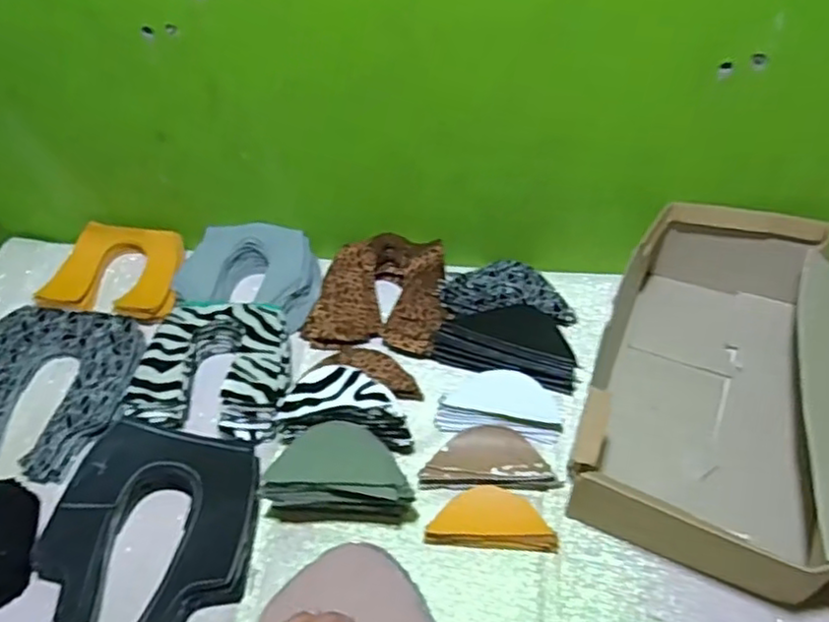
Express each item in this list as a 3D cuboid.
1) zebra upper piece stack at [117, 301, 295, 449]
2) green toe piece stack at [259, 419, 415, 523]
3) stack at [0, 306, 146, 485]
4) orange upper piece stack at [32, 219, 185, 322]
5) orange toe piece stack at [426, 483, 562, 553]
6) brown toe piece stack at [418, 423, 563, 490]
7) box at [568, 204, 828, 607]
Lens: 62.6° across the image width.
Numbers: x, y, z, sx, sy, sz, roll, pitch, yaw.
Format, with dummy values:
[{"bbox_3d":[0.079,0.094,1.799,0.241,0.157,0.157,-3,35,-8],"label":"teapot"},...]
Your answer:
[{"bbox_3d":[-0.201,0.053,0.708,0.160,0.033,0.149,7,52,9],"label":"zebra upper piece stack"},{"bbox_3d":[-0.065,0.143,0.608,0.133,0.073,0.066,2,52,5],"label":"green toe piece stack"},{"bbox_3d":[-0.394,0.080,0.724,0.195,0.020,0.192,9,53,10],"label":"stack"},{"bbox_3d":[-0.355,-0.049,0.823,0.160,0.024,0.134,5,52,7],"label":"orange upper piece stack"},{"bbox_3d":[0.069,0.185,0.611,0.111,0.022,0.049,2,52,5],"label":"orange toe piece stack"},{"bbox_3d":[0.070,0.140,0.648,0.124,0.016,0.061,0,52,4],"label":"brown toe piece stack"},{"bbox_3d":[0.346,0.080,0.619,0.353,0.108,0.339,15,54,15],"label":"box"}]

